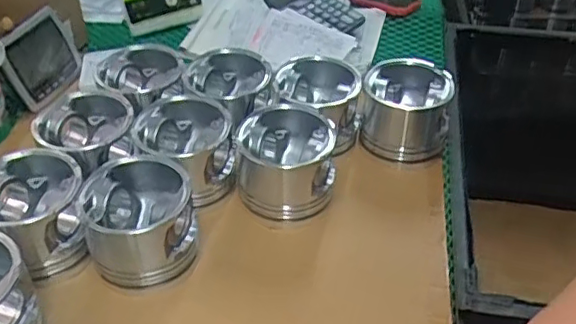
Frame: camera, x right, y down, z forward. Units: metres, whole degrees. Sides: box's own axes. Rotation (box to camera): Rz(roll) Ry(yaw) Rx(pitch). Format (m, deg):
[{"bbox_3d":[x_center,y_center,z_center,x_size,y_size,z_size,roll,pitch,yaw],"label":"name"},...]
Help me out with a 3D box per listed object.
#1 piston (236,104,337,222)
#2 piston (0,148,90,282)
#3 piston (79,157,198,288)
[{"bbox_3d":[-0.001,0.002,0.712,0.112,0.096,0.123,1,41,1],"label":"piston"},{"bbox_3d":[-0.270,0.057,0.635,0.108,0.096,0.119,-12,42,-14],"label":"piston"},{"bbox_3d":[-0.154,0.063,0.633,0.109,0.087,0.113,-1,41,-1],"label":"piston"}]

